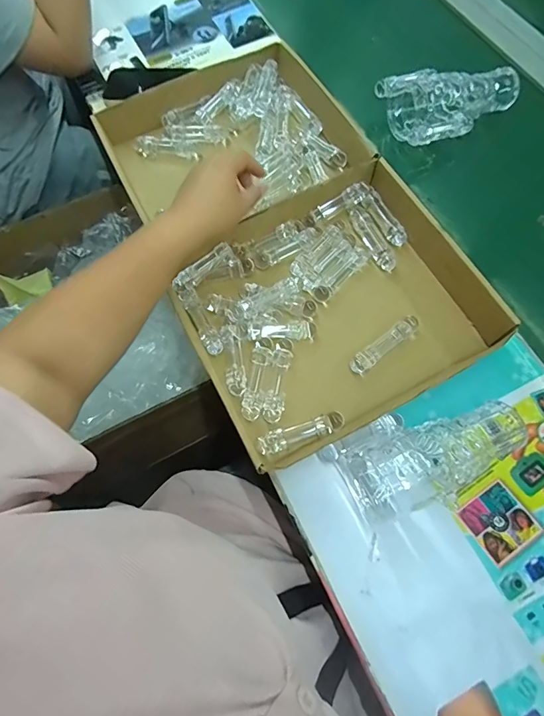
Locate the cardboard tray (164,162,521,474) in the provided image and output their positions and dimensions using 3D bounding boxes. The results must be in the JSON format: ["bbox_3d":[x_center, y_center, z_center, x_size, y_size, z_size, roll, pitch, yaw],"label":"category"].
[{"bbox_3d":[0.075,-0.070,0.478,0.347,0.056,0.288,-26,71,-7],"label":"cardboard tray"}]

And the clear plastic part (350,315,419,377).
[{"bbox_3d":[0.132,-0.015,0.460,0.095,0.022,0.022,-36,73,-10],"label":"clear plastic part"}]

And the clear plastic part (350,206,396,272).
[{"bbox_3d":[0.127,-0.153,0.507,0.019,0.015,0.098,-21,71,-5],"label":"clear plastic part"}]

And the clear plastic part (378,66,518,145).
[{"bbox_3d":[0.260,-0.367,0.569,0.187,0.051,0.119,-14,71,-3],"label":"clear plastic part"}]

